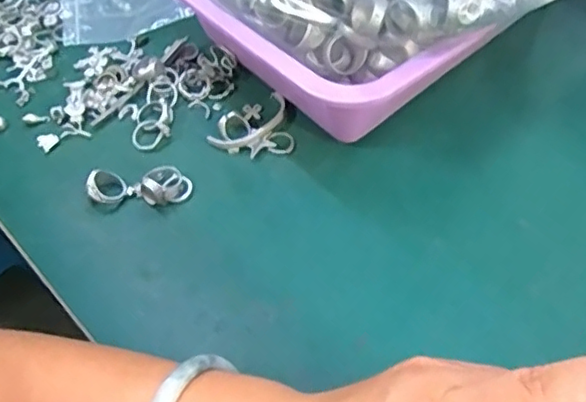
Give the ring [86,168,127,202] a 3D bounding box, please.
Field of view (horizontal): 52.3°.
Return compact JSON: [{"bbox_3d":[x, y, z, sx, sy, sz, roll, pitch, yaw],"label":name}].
[{"bbox_3d":[-0.127,-0.010,0.403,0.024,0.017,0.022,-1,55,2],"label":"ring"}]

